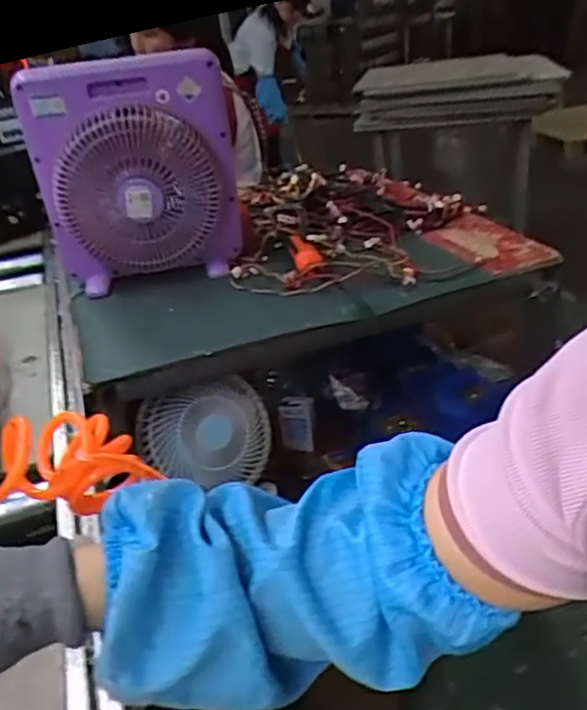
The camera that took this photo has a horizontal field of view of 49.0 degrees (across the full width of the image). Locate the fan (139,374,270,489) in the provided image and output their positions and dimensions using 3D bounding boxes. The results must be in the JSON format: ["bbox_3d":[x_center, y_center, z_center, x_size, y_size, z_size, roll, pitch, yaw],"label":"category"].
[{"bbox_3d":[-0.127,0.126,0.985,0.201,0.203,0.078,4,-8,-34],"label":"fan"}]

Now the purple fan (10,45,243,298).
[{"bbox_3d":[-0.242,-0.281,1.012,0.296,0.331,0.136,-16,31,-15],"label":"purple fan"}]

